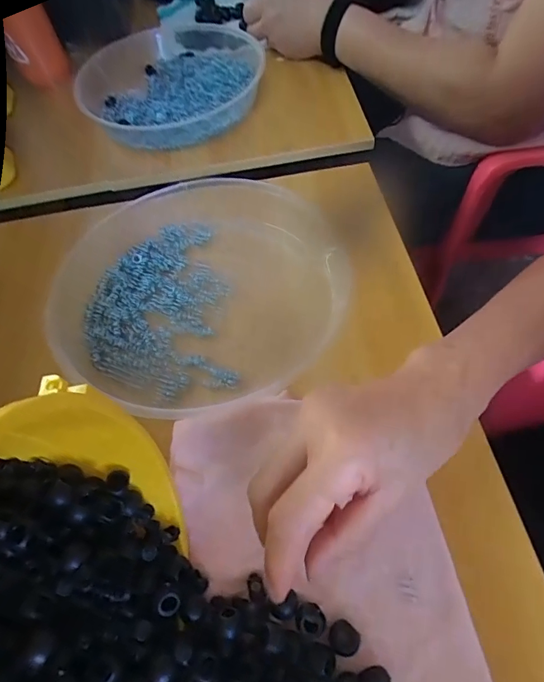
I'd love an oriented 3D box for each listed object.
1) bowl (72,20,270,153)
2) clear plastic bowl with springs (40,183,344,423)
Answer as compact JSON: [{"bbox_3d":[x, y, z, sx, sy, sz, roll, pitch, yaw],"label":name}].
[{"bbox_3d":[-0.125,-0.315,0.520,0.215,0.052,0.214,-1,56,2],"label":"bowl"},{"bbox_3d":[-0.069,-0.050,0.356,0.237,0.040,0.223,-1,56,2],"label":"clear plastic bowl with springs"}]

